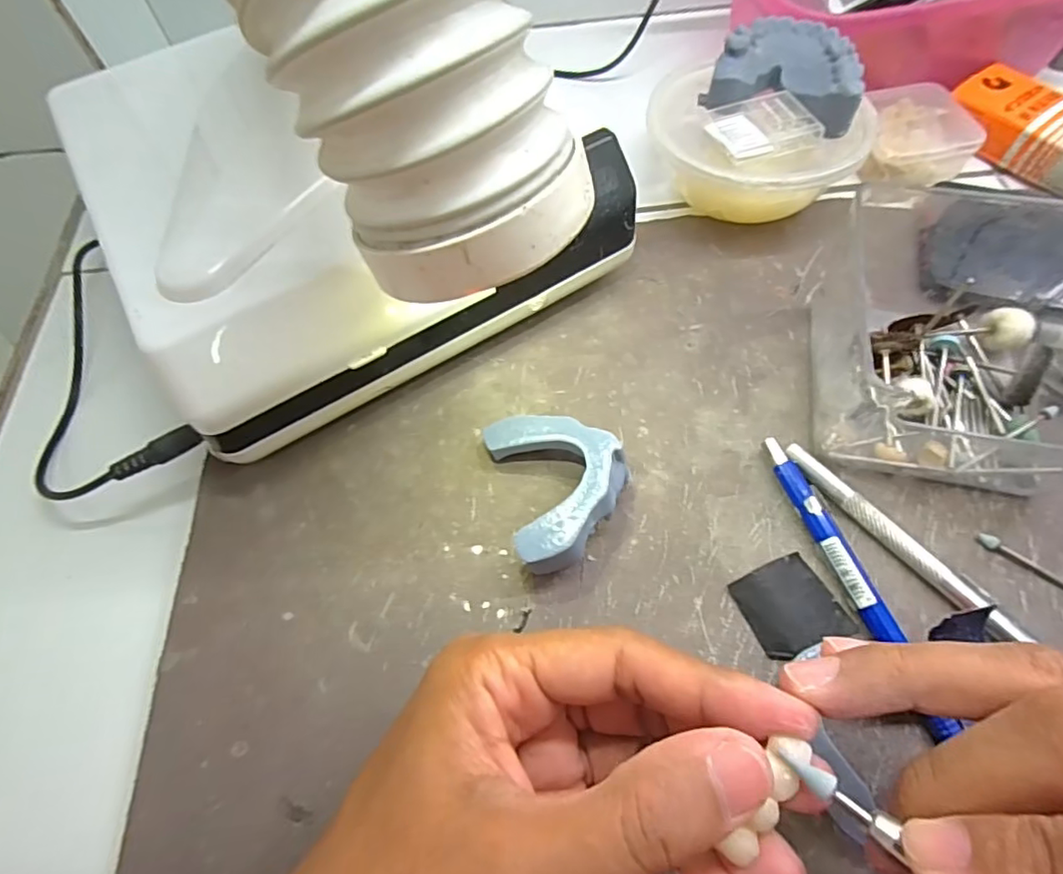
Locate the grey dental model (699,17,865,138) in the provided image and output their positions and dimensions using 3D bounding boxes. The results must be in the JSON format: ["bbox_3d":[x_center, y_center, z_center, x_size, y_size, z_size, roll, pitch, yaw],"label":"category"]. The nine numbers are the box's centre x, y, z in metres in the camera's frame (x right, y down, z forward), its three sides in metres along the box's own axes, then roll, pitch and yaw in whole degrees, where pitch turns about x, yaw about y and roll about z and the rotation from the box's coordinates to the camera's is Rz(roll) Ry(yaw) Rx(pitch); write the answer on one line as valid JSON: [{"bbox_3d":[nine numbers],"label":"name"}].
[{"bbox_3d":[0.123,-0.172,0.269,0.065,0.020,0.050,25,66,15],"label":"grey dental model"}]

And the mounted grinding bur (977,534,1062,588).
[{"bbox_3d":[0.182,0.047,0.206,0.042,0.004,0.006,32,70,18],"label":"mounted grinding bur"}]

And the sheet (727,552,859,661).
[{"bbox_3d":[0.092,0.059,0.204,0.032,0.004,0.030,-22,64,-7],"label":"sheet"}]

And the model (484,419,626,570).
[{"bbox_3d":[0.012,0.018,0.219,0.046,0.025,0.062,-16,64,-5],"label":"model"}]

